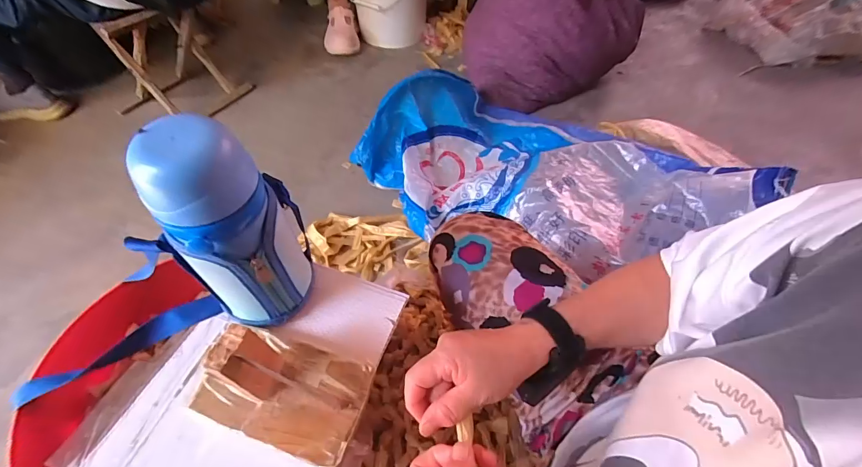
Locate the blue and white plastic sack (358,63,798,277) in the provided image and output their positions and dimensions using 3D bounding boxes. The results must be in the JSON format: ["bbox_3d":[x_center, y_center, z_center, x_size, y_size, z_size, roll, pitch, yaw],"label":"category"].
[{"bbox_3d":[0.219,-0.154,0.830,0.743,0.207,0.496,28,56,33],"label":"blue and white plastic sack"}]

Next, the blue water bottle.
[{"bbox_3d":[-0.172,-0.002,0.334,0.093,0.195,0.095,1,53,0],"label":"blue water bottle"}]

